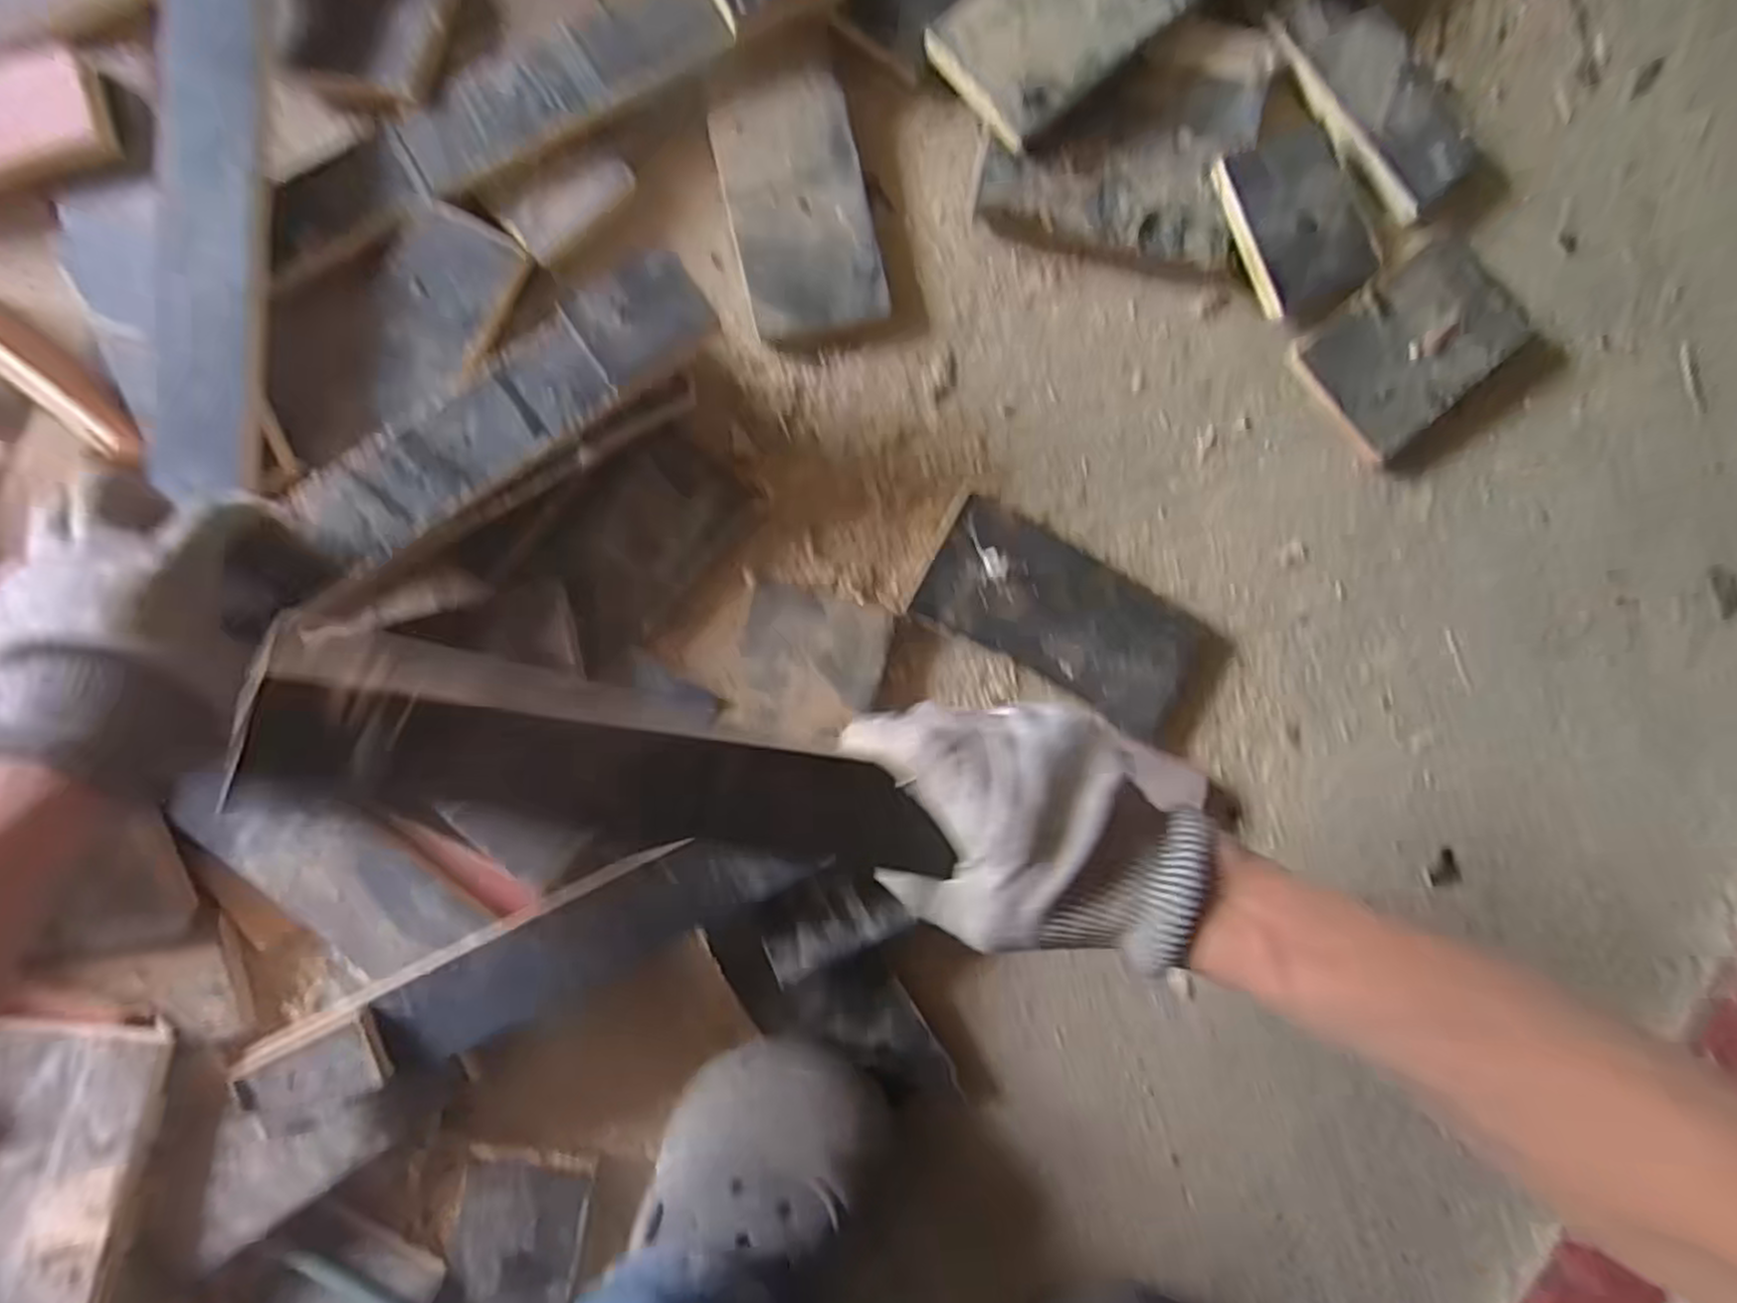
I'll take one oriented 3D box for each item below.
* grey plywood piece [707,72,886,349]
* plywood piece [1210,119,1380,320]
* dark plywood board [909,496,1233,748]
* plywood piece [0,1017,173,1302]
[{"bbox_3d":[-0.041,-0.262,0.470,0.080,0.014,0.140,-13,92,-5],"label":"grey plywood piece"},{"bbox_3d":[0.259,-0.261,0.475,0.079,0.013,0.099,-25,93,-5],"label":"plywood piece"},{"bbox_3d":[0.127,-0.018,0.487,0.185,0.016,0.081,28,88,-5],"label":"dark plywood board"},{"bbox_3d":[-0.438,0.285,0.413,0.096,0.009,0.169,8,77,-7],"label":"plywood piece"}]

